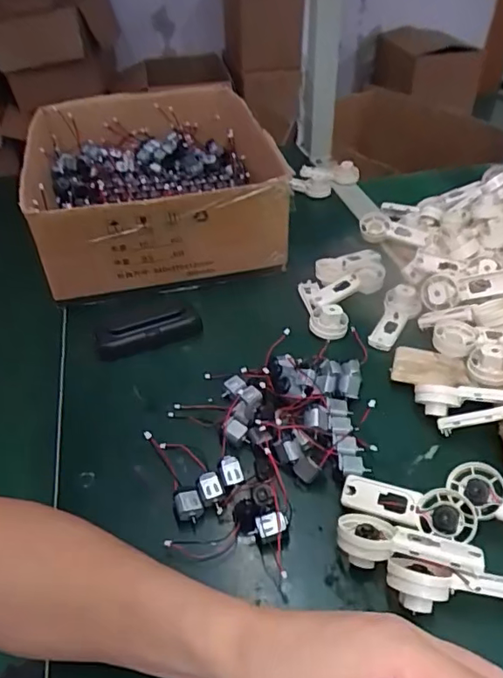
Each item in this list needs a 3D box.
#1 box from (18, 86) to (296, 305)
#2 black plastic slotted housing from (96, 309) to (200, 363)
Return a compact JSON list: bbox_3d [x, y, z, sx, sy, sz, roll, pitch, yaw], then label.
[{"bbox_3d":[-0.126,-0.216,0.714,0.292,0.123,0.379,-11,41,-11],"label":"box"},{"bbox_3d":[-0.107,-0.008,0.547,0.108,0.027,0.028,-14,41,-14],"label":"black plastic slotted housing"}]

